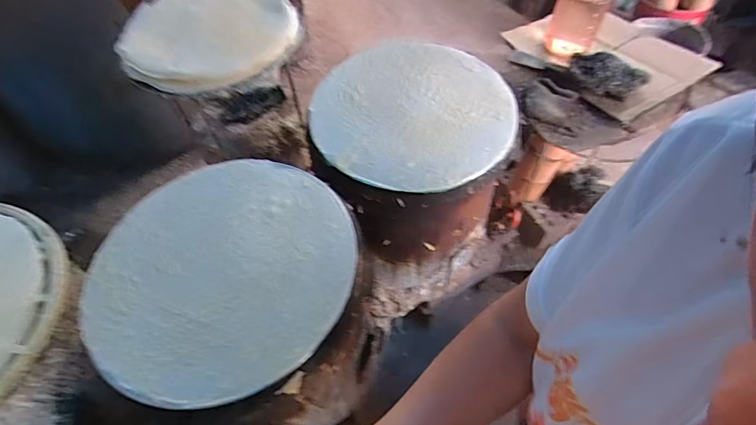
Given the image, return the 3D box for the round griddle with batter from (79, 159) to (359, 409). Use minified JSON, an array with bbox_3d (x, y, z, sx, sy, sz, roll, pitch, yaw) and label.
[{"bbox_3d":[-0.220,0.072,0.604,0.362,0.030,0.361,-2,54,3],"label":"round griddle with batter"}]

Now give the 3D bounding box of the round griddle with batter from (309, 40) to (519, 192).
[{"bbox_3d":[0.060,-0.194,0.793,0.353,0.030,0.362,-2,54,3],"label":"round griddle with batter"}]

